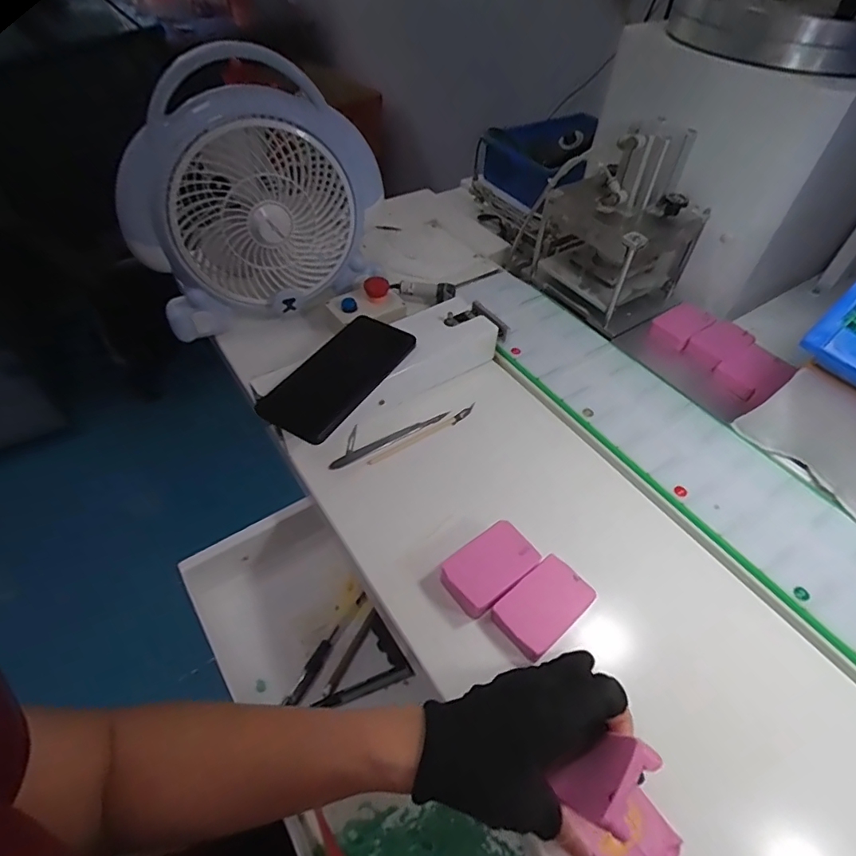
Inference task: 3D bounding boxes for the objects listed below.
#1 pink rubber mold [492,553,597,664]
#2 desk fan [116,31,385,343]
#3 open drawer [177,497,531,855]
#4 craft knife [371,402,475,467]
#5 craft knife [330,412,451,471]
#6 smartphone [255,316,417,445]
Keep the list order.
[{"bbox_3d":[0.088,0.135,0.385,0.070,0.017,0.046,-32,58,-26],"label":"pink rubber mold"},{"bbox_3d":[-0.183,-0.244,0.539,0.260,0.230,0.121,-29,56,-24],"label":"desk fan"},{"bbox_3d":[-0.045,0.270,0.399,0.187,0.094,0.439,-27,56,-23],"label":"open drawer"},{"bbox_3d":[-0.003,0.005,0.505,0.127,0.004,0.009,-28,56,-24],"label":"craft knife"},{"bbox_3d":[-0.042,0.003,0.506,0.128,0.004,0.033,-26,55,-23],"label":"craft knife"},{"bbox_3d":[-0.083,-0.052,0.489,0.079,0.014,0.159,27,54,19],"label":"smartphone"}]

